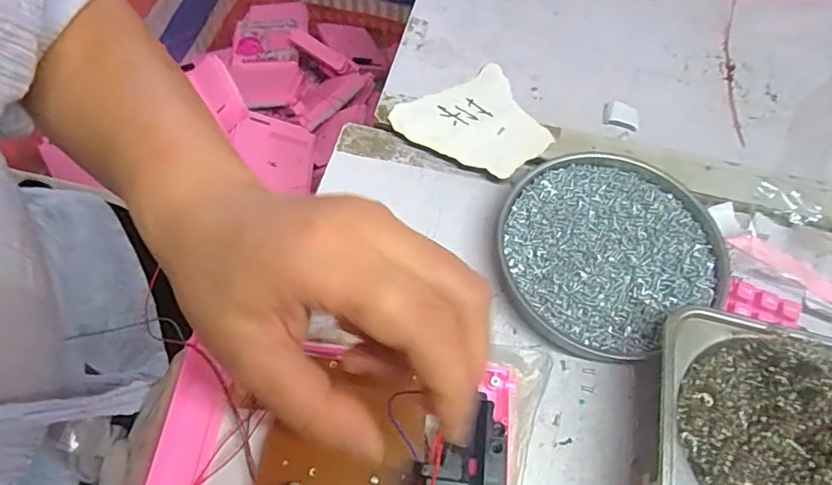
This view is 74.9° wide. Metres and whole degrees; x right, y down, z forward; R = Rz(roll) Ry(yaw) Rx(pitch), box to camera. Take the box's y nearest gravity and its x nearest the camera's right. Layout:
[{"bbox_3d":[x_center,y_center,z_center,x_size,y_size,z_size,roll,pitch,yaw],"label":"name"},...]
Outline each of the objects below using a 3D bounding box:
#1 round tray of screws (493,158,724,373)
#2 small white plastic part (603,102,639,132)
[{"bbox_3d":[0.116,0.005,0.340,0.135,0.018,0.125,1,62,-2],"label":"round tray of screws"},{"bbox_3d":[0.149,-0.092,0.393,0.026,0.005,0.021,11,63,4],"label":"small white plastic part"}]

